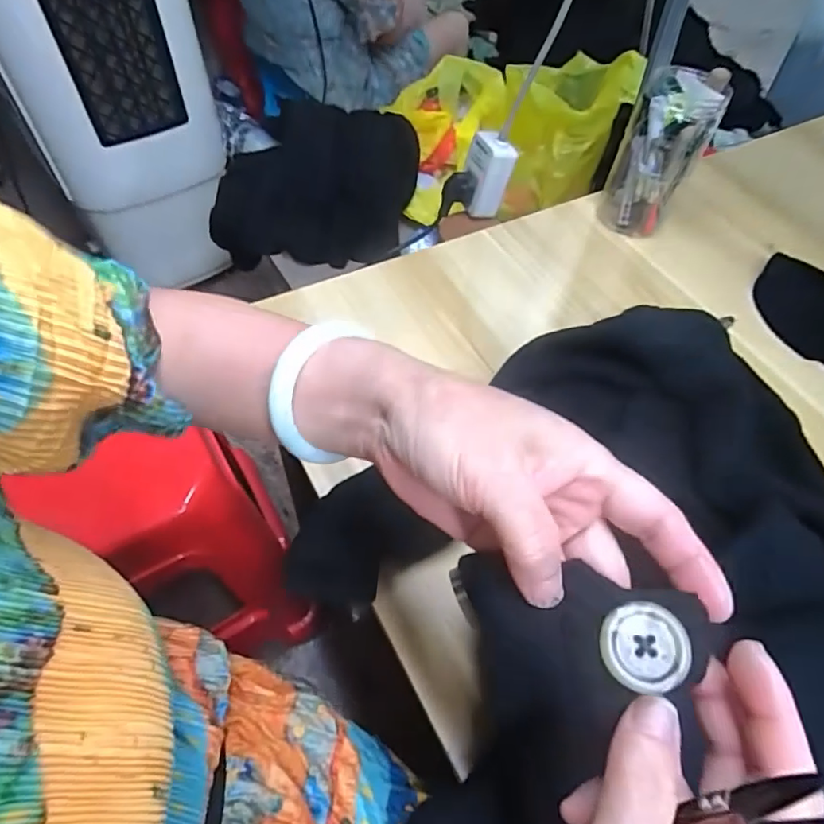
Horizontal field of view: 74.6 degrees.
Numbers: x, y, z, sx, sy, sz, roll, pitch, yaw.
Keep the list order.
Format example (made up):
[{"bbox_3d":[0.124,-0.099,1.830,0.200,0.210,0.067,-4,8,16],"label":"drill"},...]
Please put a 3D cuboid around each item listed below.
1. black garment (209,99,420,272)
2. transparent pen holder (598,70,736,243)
[{"bbox_3d":[-0.172,-0.379,0.925,0.342,0.189,0.203,14,56,5],"label":"black garment"},{"bbox_3d":[0.272,-0.282,0.604,0.083,0.153,0.078,21,57,10],"label":"transparent pen holder"}]

